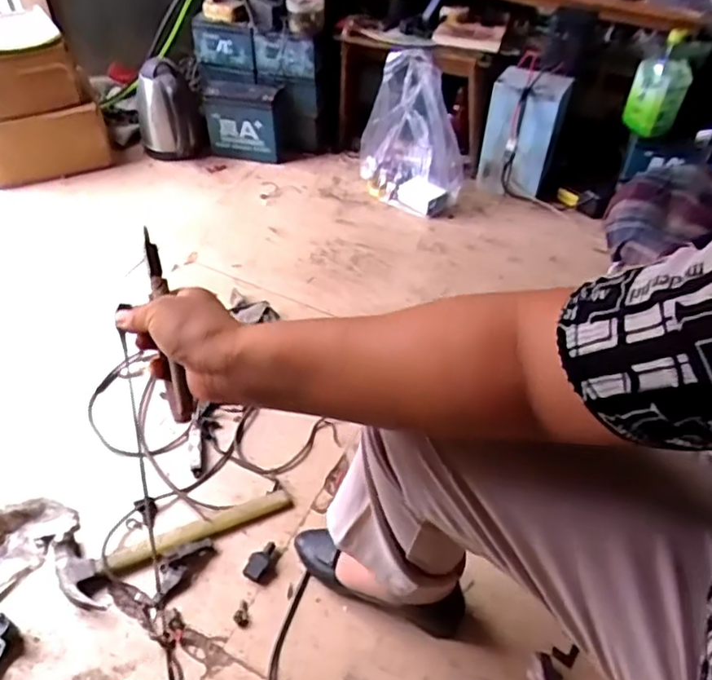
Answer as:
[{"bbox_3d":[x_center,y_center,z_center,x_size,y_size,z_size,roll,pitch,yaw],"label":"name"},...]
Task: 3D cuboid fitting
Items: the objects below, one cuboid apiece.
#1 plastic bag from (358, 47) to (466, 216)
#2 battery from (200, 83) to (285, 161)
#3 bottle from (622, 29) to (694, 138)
[{"bbox_3d":[0.138,-0.487,1.438,0.254,0.311,0.219,5,46,3],"label":"plastic bag"},{"bbox_3d":[-0.286,-0.555,1.558,0.203,0.166,0.112,18,49,14],"label":"battery"},{"bbox_3d":[0.681,-0.574,1.359,0.112,0.207,0.139,20,49,16],"label":"bottle"}]

